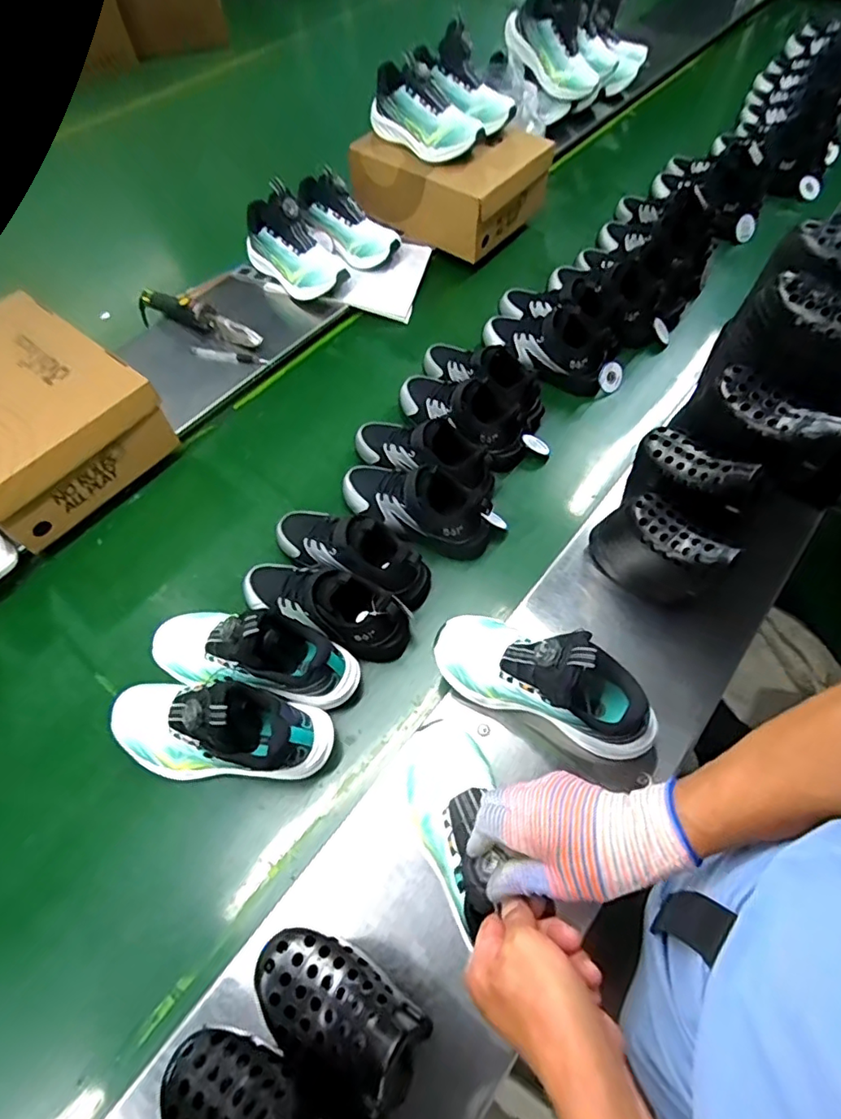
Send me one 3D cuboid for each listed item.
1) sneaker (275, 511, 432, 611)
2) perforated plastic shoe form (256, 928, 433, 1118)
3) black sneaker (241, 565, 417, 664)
[{"bbox_3d":[-0.092,-0.018,0.696,0.211,0.098,0.079,27,64,16],"label":"sneaker"},{"bbox_3d":[-0.059,0.315,0.383,0.124,0.057,0.066,28,64,16],"label":"perforated plastic shoe form"},{"bbox_3d":[-0.118,0.048,0.660,0.210,0.092,0.082,19,62,12],"label":"black sneaker"}]

